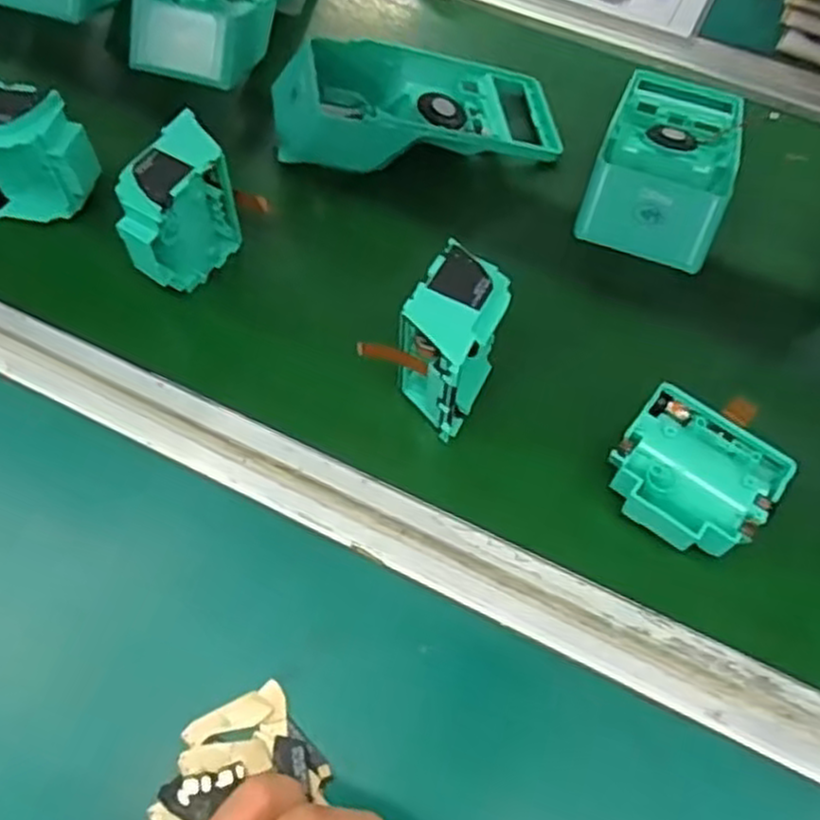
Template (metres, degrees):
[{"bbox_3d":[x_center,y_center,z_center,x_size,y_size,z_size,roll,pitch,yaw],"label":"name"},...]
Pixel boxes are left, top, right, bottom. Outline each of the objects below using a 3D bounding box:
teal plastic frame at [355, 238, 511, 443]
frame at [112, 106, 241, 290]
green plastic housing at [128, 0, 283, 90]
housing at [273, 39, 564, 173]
[{"bbox_3d":[0.021,-0.034,0.398,0.047,0.079,0.077,24,61,13],"label":"teal plastic frame"},{"bbox_3d":[-0.135,-0.111,0.439,0.040,0.079,0.079,28,62,15],"label":"frame"},{"bbox_3d":[-0.135,-0.306,0.561,0.094,0.046,0.195,16,60,8],"label":"green plastic housing"},{"bbox_3d":[0.005,-0.206,0.508,0.192,0.053,0.099,-5,59,-5],"label":"housing"}]

